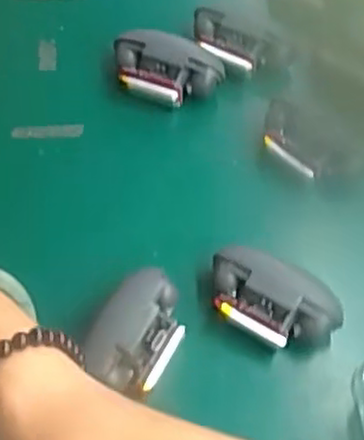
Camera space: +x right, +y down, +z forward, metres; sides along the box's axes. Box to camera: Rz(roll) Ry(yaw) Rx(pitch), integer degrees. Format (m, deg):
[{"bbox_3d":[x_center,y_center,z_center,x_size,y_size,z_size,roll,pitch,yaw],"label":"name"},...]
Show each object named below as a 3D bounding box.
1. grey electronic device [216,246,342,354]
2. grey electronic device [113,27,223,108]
[{"bbox_3d":[0.042,0.040,0.334,0.062,0.026,0.032,25,61,12],"label":"grey electronic device"},{"bbox_3d":[-0.009,-0.087,0.412,0.061,0.027,0.035,13,59,4],"label":"grey electronic device"}]

